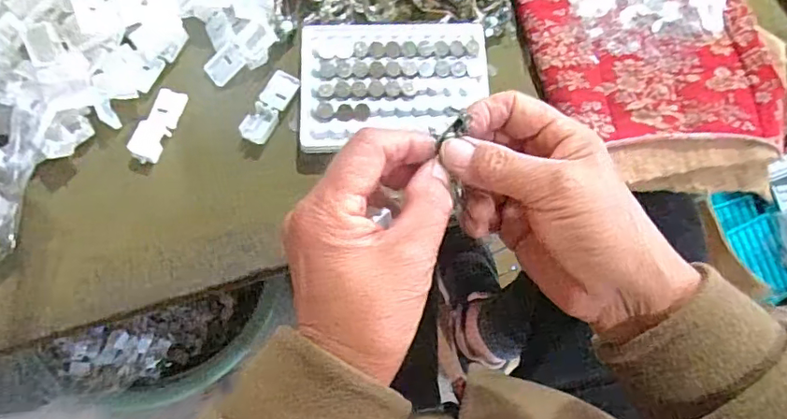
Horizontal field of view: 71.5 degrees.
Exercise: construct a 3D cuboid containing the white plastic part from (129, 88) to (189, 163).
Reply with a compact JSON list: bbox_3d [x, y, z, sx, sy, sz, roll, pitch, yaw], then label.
[{"bbox_3d":[-0.162,-0.059,0.376,0.020,0.009,0.055,20,76,3],"label":"white plastic part"}]

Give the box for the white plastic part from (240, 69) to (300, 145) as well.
[{"bbox_3d":[-0.086,-0.072,0.382,0.020,0.008,0.055,28,77,5],"label":"white plastic part"}]

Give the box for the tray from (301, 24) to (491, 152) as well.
[{"bbox_3d":[0.001,-0.093,0.382,0.131,0.010,0.093,-7,76,-4],"label":"tray"}]

